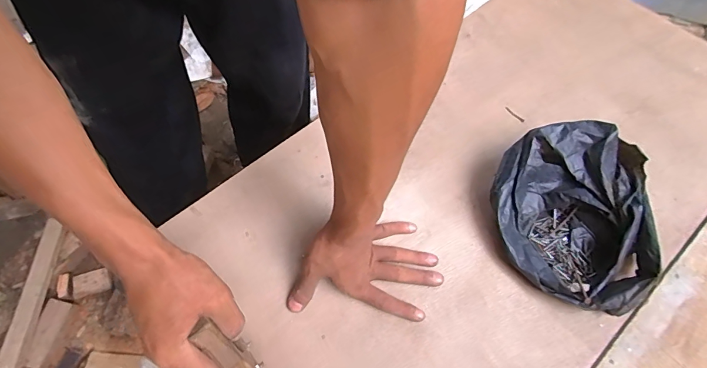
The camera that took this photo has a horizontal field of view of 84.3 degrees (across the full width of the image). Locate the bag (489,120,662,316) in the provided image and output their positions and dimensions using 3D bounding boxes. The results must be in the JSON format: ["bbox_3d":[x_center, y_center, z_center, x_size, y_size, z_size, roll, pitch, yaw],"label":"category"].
[{"bbox_3d":[0.247,0.035,0.443,0.163,0.082,0.189,8,63,4],"label":"bag"}]

